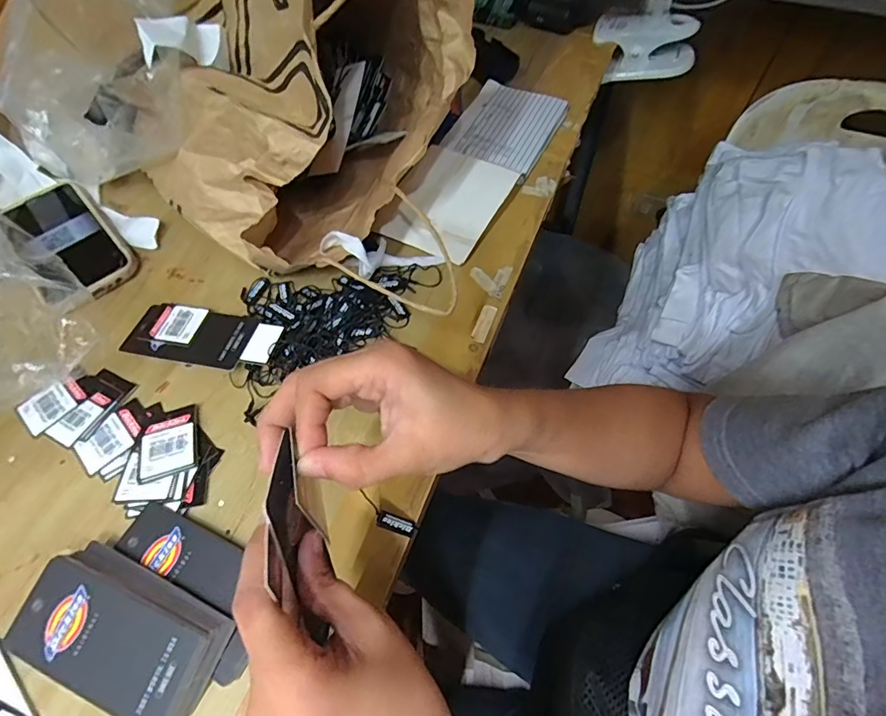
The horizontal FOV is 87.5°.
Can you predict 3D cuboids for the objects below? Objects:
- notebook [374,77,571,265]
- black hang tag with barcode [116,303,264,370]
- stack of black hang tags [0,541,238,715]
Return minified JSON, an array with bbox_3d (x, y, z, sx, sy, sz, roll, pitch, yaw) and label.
[{"bbox_3d":[0.037,-0.205,0.476,0.101,0.017,0.267,24,62,14],"label":"notebook"},{"bbox_3d":[-0.202,-0.019,0.372,0.105,0.005,0.053,9,58,13],"label":"black hang tag with barcode"},{"bbox_3d":[-0.178,0.152,0.256,0.117,0.019,0.062,20,61,13],"label":"stack of black hang tags"}]

